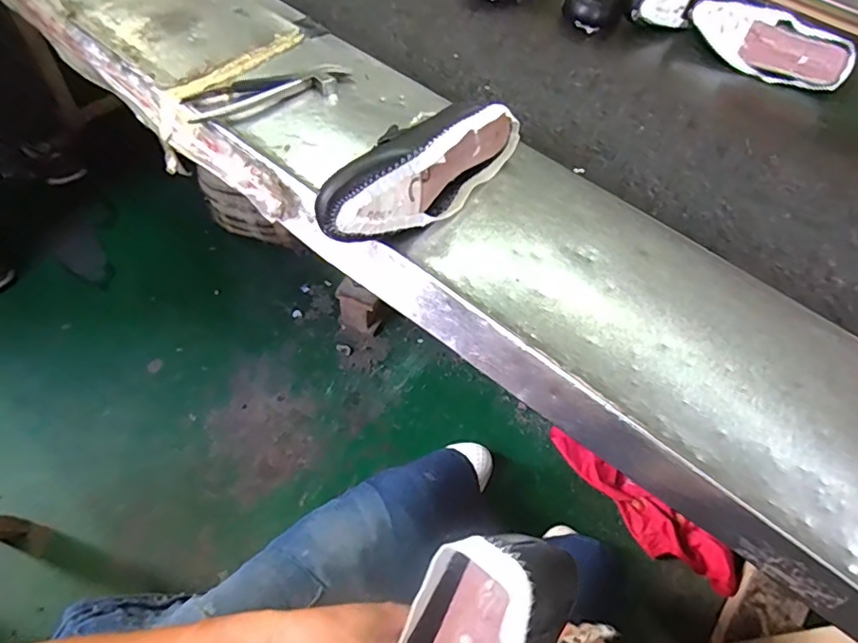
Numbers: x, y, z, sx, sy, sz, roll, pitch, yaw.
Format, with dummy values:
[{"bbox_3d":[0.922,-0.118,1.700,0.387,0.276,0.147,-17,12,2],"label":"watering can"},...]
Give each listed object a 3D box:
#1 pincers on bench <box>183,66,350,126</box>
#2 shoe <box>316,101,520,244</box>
[{"bbox_3d":[-0.178,-0.262,0.624,0.180,0.012,0.066,-13,58,-14],"label":"pincers on bench"},{"bbox_3d":[-0.002,-0.147,0.519,0.065,0.085,0.235,38,61,19],"label":"shoe"}]

